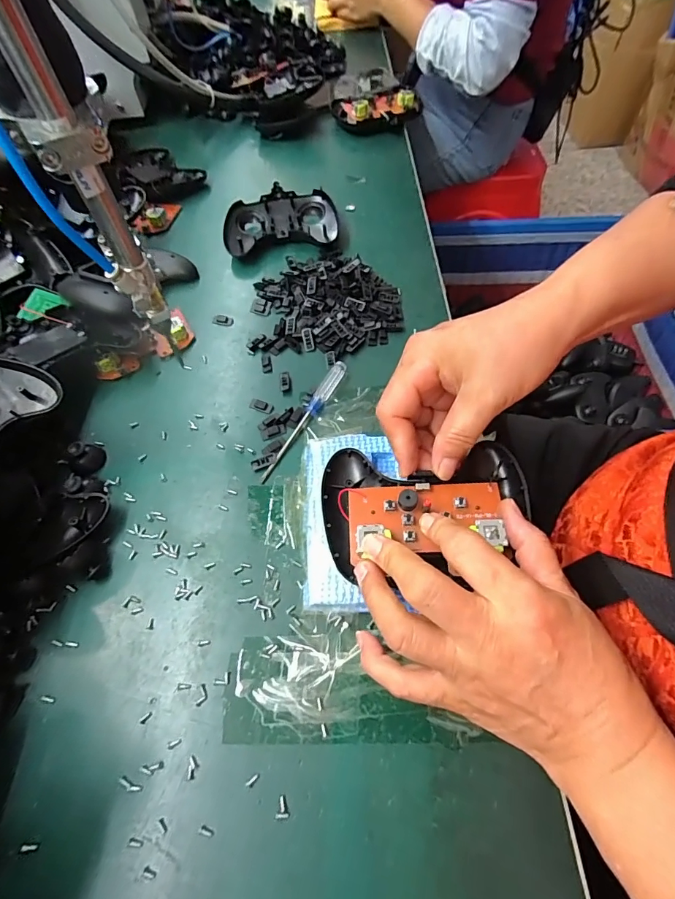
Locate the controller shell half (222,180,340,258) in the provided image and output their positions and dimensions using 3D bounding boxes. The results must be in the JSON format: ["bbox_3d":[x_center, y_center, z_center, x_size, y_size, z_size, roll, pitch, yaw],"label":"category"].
[{"bbox_3d":[-0.063,-0.251,0.468,0.121,0.025,0.088,-9,59,-1],"label":"controller shell half"}]

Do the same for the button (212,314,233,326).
[{"bbox_3d":[-0.110,-0.123,0.406,0.021,0.004,0.011,14,61,12],"label":"button"}]

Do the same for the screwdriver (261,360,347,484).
[{"bbox_3d":[-0.026,-0.025,0.336,0.011,0.010,0.119,26,64,18],"label":"screwdriver"}]

